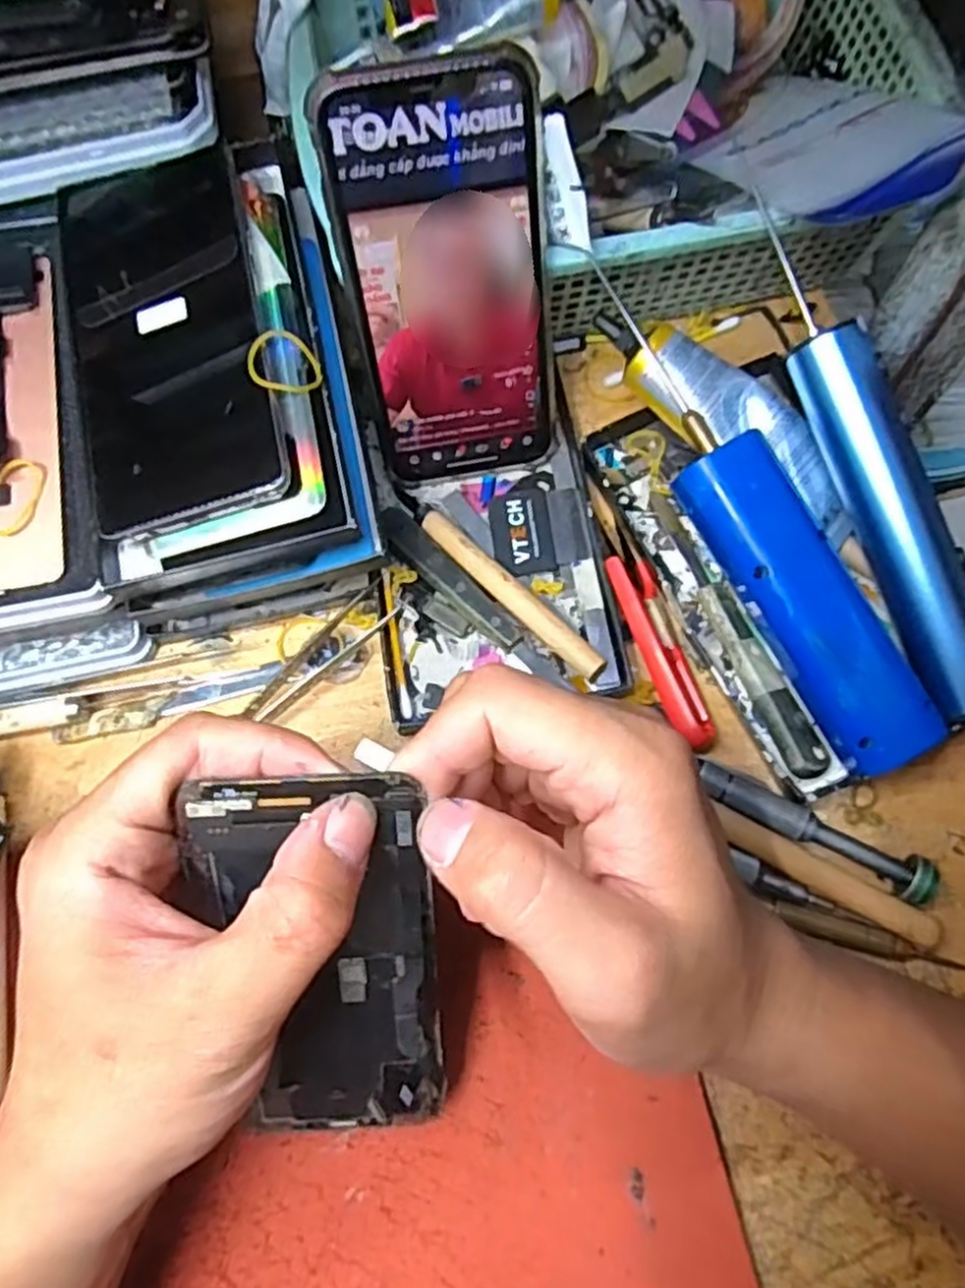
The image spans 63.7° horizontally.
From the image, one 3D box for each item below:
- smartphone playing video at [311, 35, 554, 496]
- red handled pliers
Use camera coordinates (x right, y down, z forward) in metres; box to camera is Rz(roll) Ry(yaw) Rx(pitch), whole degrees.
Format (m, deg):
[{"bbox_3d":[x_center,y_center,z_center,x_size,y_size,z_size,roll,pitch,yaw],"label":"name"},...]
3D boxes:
[{"bbox_3d":[-0.011,-0.132,0.300,0.074,0.152,0.012,-9,43,-1],"label":"smartphone playing video"},{"bbox_3d":[0.067,-0.015,0.322,0.020,0.012,0.120,-16,72,-3],"label":"red handled pliers"}]

